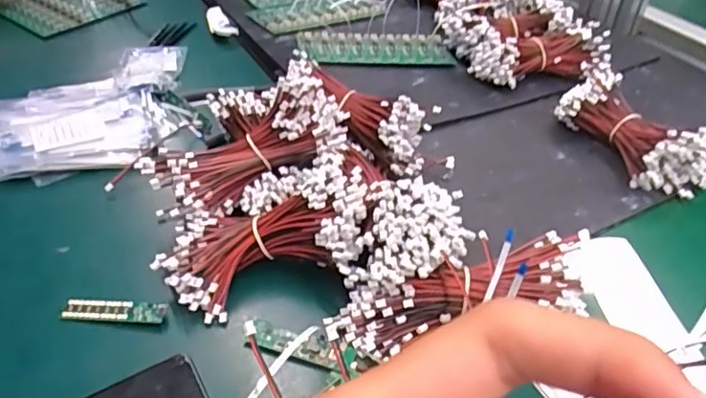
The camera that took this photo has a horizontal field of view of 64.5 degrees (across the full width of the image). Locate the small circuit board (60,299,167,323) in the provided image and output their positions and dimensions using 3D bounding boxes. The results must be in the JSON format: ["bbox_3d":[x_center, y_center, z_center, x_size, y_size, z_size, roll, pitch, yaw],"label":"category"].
[{"bbox_3d":[-0.185,0.085,0.432,0.081,0.006,0.017,2,43,1],"label":"small circuit board"}]

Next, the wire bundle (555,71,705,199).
[{"bbox_3d":[0.292,-0.070,0.580,0.078,0.056,0.162,-18,44,-20],"label":"wire bundle"}]

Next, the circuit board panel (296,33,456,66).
[{"bbox_3d":[0.028,-0.193,0.722,0.191,0.015,0.079,-4,41,-6],"label":"circuit board panel"}]

